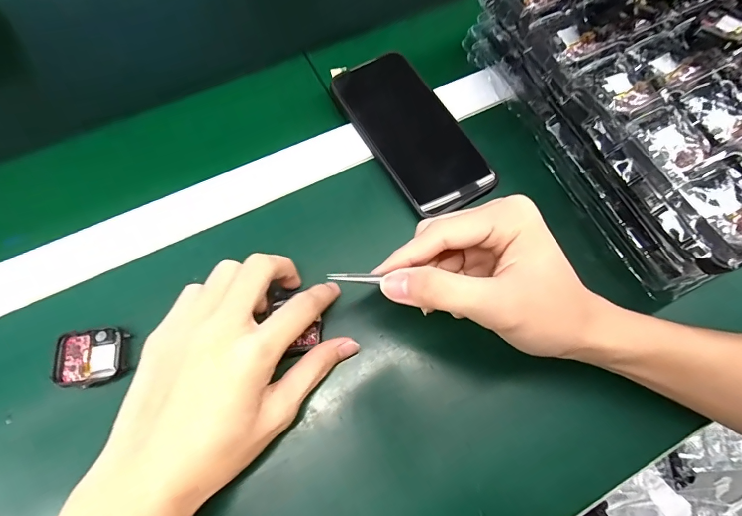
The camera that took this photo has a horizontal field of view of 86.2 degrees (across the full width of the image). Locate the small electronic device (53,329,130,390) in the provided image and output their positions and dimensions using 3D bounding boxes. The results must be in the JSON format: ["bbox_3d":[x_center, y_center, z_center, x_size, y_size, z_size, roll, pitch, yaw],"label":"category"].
[{"bbox_3d":[-0.191,0.068,0.269,0.046,0.005,0.037,-8,70,-5],"label":"small electronic device"}]

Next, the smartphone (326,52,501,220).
[{"bbox_3d":[0.035,-0.109,0.345,0.077,0.016,0.158,-30,73,-12],"label":"smartphone"}]

